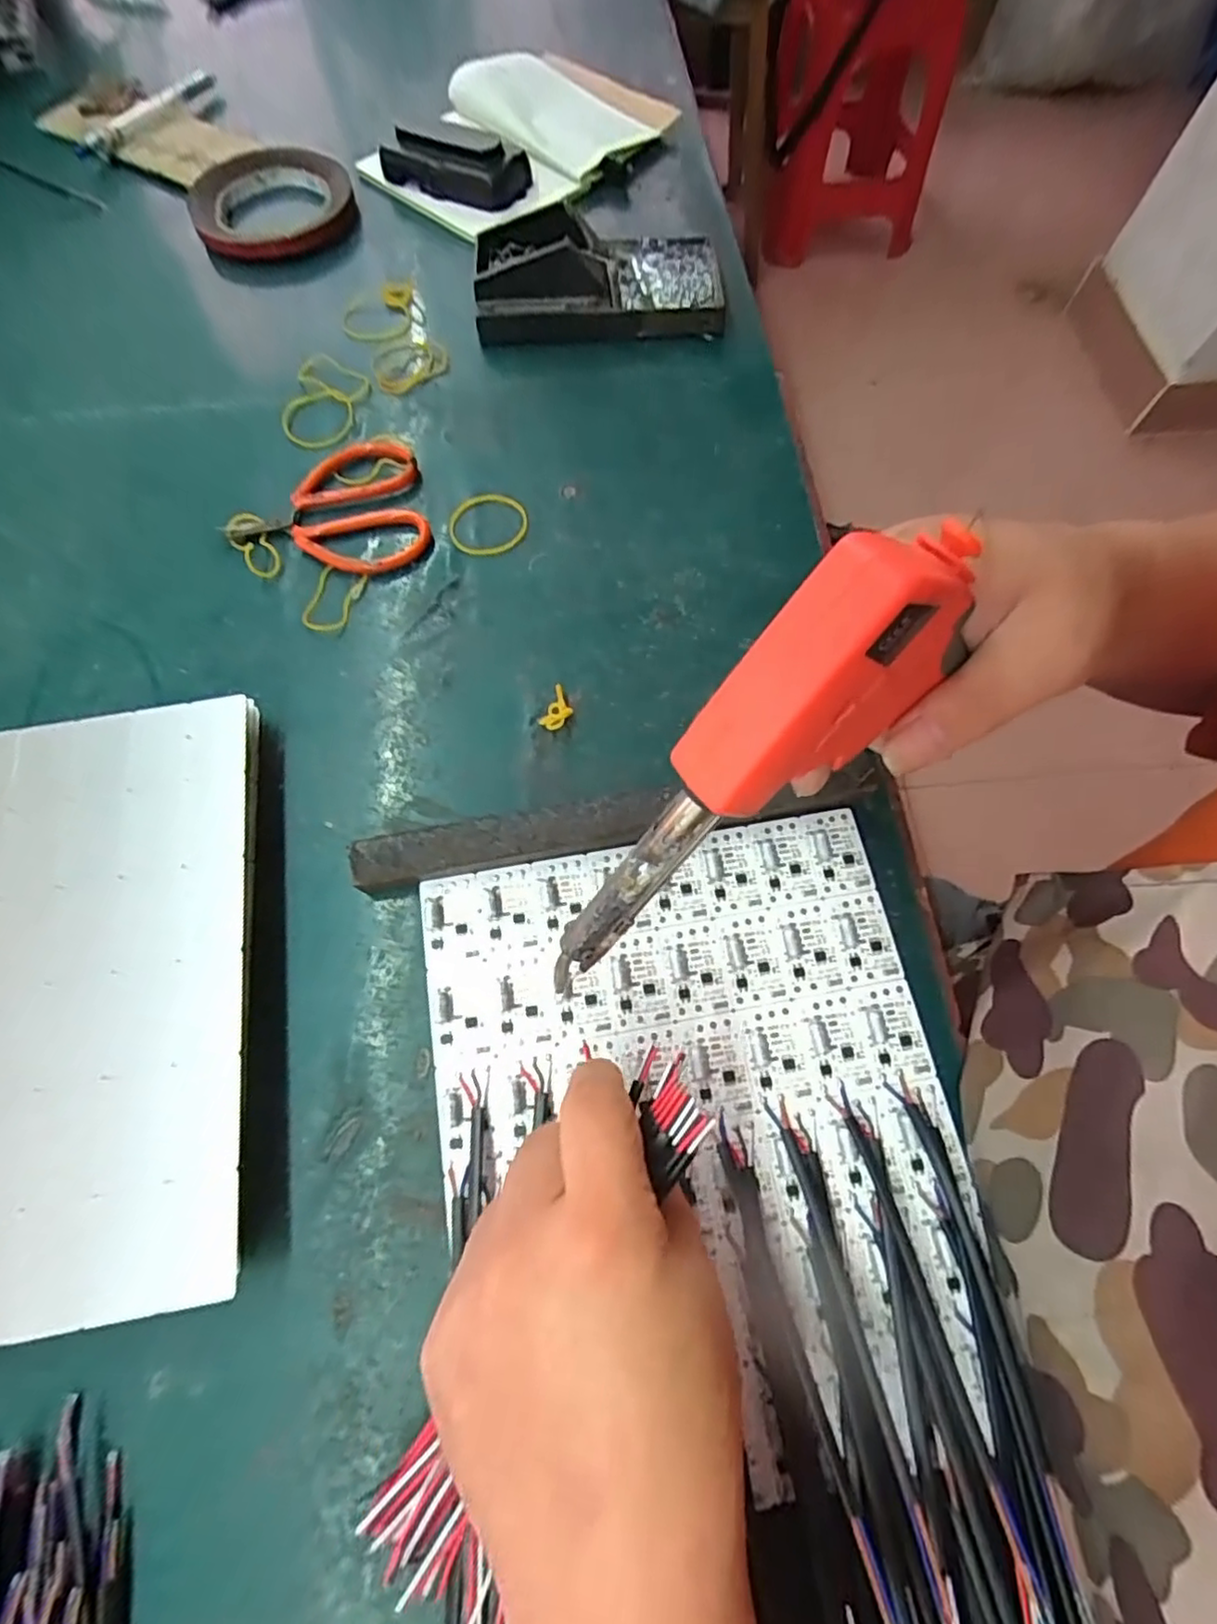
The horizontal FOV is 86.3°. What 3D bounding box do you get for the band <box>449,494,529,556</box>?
[{"bbox_3d":[-0.068,-0.165,0.369,0.044,0.004,0.045,-3,70,-1],"label":"band"}]

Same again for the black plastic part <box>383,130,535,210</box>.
[{"bbox_3d":[-0.115,-0.466,0.468,0.111,0.020,0.041,21,71,8],"label":"black plastic part"}]

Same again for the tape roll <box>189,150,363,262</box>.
[{"bbox_3d":[-0.244,-0.445,0.471,0.111,0.011,0.117,0,69,0],"label":"tape roll"}]

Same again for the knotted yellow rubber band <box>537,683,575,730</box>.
[{"bbox_3d":[-0.025,-0.051,0.326,0.014,0.006,0.023,25,71,9],"label":"knotted yellow rubber band"}]

